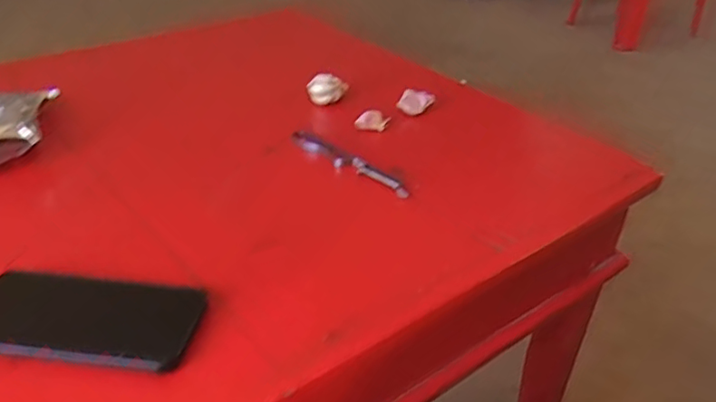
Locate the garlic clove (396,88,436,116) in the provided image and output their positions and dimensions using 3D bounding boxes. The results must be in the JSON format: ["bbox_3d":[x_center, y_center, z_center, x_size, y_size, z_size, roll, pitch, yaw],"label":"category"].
[{"bbox_3d":[0.072,-0.123,0.732,0.042,0.019,0.032,8,34,9],"label":"garlic clove"}]

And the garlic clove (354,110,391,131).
[{"bbox_3d":[0.018,-0.096,0.699,0.043,0.017,0.020,-2,34,-6],"label":"garlic clove"}]

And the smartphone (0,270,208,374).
[{"bbox_3d":[-0.197,0.084,0.421,0.157,0.013,0.072,5,34,5],"label":"smartphone"}]

